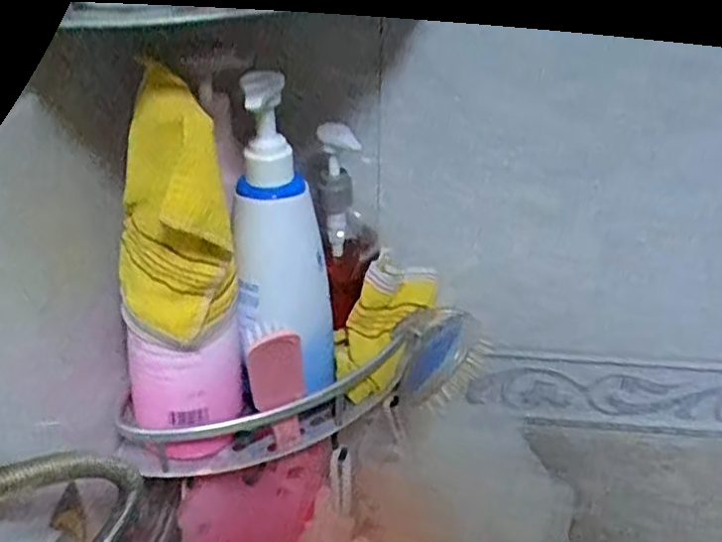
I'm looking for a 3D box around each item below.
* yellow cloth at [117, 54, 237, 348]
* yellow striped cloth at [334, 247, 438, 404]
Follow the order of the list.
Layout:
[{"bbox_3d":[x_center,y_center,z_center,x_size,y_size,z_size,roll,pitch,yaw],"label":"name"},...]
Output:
[{"bbox_3d":[-0.104,-0.028,0.386,0.065,0.139,0.047,-8,35,-12],"label":"yellow cloth"},{"bbox_3d":[0.014,0.041,0.505,0.047,0.102,0.029,28,7,32],"label":"yellow striped cloth"}]

